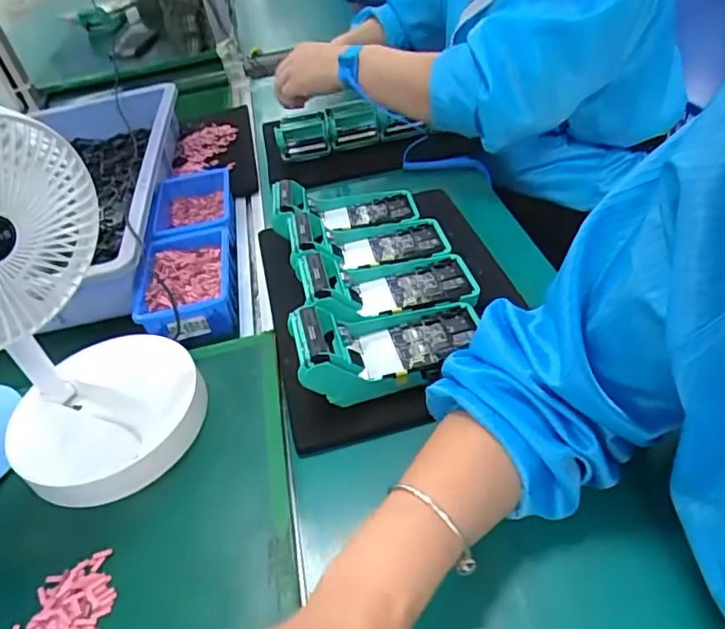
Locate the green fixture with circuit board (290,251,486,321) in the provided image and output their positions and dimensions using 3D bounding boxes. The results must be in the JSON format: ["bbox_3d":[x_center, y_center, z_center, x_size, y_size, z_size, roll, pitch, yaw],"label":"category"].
[{"bbox_3d":[0.025,-0.038,0.533,0.169,0.049,0.080,-16,42,-6],"label":"green fixture with circuit board"}]

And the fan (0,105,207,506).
[{"bbox_3d":[-0.223,-0.007,0.384,0.151,0.270,0.141,-18,42,-16],"label":"fan"}]

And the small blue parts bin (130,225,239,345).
[{"bbox_3d":[-0.191,-0.034,0.609,0.098,0.054,0.150,-8,40,-4],"label":"small blue parts bin"}]

